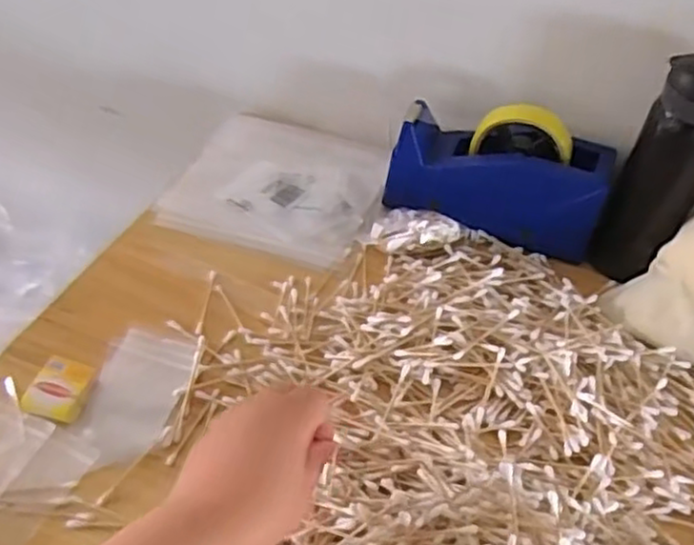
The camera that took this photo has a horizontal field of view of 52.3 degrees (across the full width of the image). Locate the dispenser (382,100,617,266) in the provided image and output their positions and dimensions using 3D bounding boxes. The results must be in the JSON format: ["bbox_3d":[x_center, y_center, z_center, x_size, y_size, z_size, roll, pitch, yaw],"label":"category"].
[{"bbox_3d":[0.139,-0.093,0.664,0.202,0.099,0.074,16,49,16],"label":"dispenser"}]

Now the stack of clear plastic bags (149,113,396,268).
[{"bbox_3d":[-0.068,-0.091,0.729,0.199,0.017,0.180,19,49,12],"label":"stack of clear plastic bags"}]

